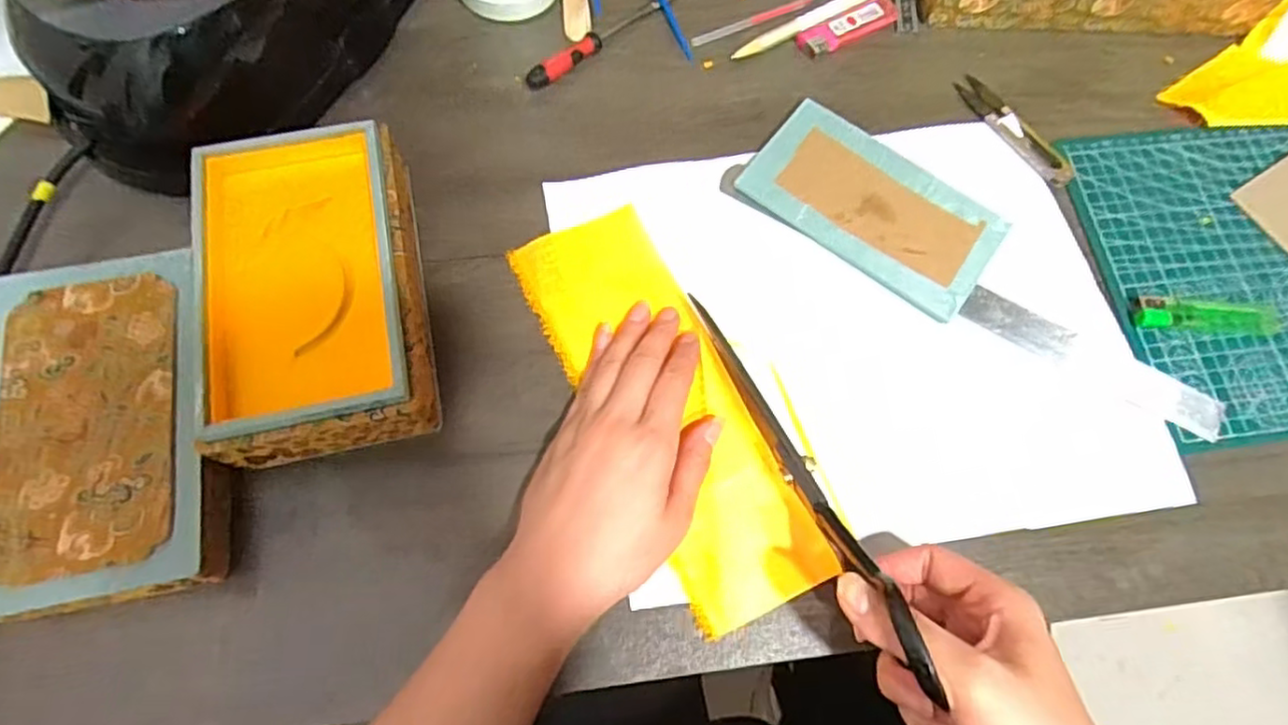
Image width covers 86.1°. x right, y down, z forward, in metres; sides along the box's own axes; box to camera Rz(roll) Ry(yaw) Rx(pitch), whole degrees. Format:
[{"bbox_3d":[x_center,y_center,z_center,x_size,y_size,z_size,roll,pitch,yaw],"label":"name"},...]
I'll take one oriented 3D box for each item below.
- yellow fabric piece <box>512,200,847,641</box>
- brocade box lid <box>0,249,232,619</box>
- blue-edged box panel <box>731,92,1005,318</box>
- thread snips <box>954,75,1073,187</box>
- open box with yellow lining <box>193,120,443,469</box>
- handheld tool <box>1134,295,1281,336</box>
[{"bbox_3d":[0.012,0.020,0.394,0.083,0.010,0.249,-26,72,-9],"label":"yellow fabric piece"},{"bbox_3d":[-0.285,0.034,0.365,0.118,0.039,0.178,-8,71,-5],"label":"brocade box lid"},{"bbox_3d":[0.147,-0.101,0.443,0.157,0.011,0.089,37,73,11],"label":"blue-edged box panel"},{"bbox_3d":[0.252,-0.159,0.469,0.024,0.008,0.100,-33,75,-13],"label":"thread snips"},{"bbox_3d":[-0.184,-0.040,0.387,0.113,0.052,0.182,-11,71,-6],"label":"open box with yellow lining"},{"bbox_3d":[0.346,-0.030,0.420,0.091,0.015,0.022,2,70,-2],"label":"handheld tool"}]

